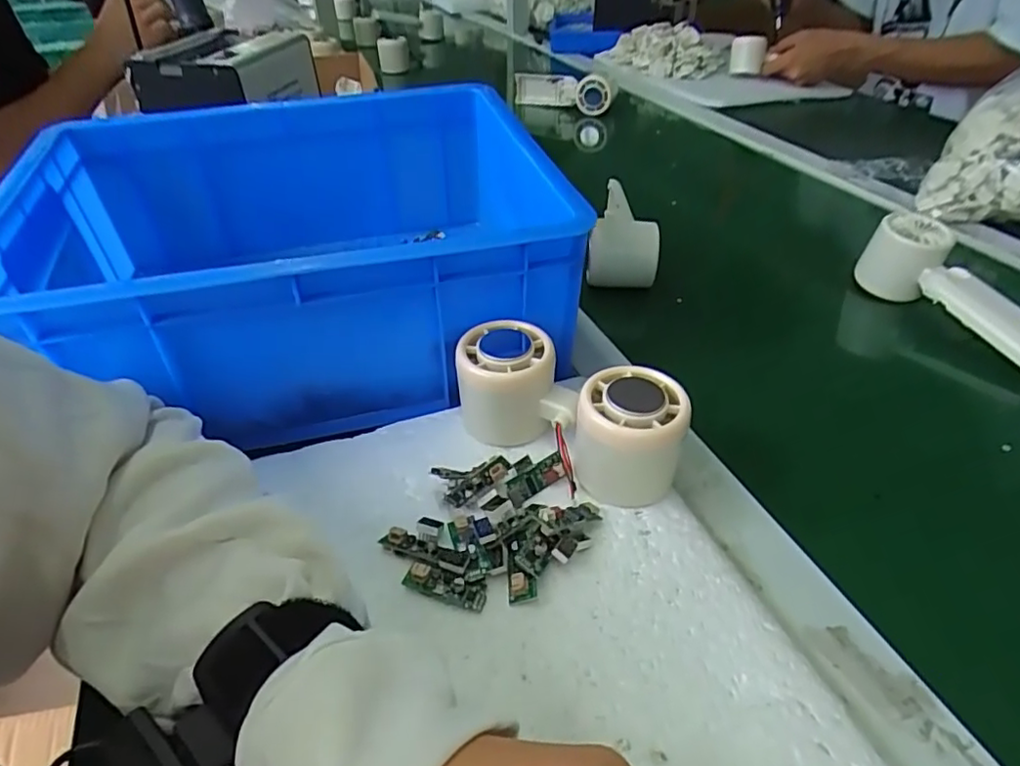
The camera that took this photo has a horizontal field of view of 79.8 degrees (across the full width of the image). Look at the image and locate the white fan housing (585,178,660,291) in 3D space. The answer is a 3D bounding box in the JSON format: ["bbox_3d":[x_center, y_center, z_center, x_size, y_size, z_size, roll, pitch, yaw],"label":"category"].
[{"bbox_3d":[0.097,-0.127,0.535,0.056,0.052,0.108,4,39,6],"label":"white fan housing"}]

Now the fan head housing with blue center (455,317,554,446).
[{"bbox_3d":[-0.003,0.000,0.359,0.053,0.058,0.044,-2,39,-2],"label":"fan head housing with blue center"}]

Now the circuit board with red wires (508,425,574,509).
[{"bbox_3d":[0.019,0.050,0.330,0.044,0.013,0.032,-36,83,-23],"label":"circuit board with red wires"}]

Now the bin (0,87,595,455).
[{"bbox_3d":[-0.144,-0.096,0.429,0.328,0.125,0.254,-8,40,-9],"label":"bin"}]

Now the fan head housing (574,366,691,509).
[{"bbox_3d":[0.062,0.029,0.324,0.056,0.058,0.057,13,41,17],"label":"fan head housing"}]

